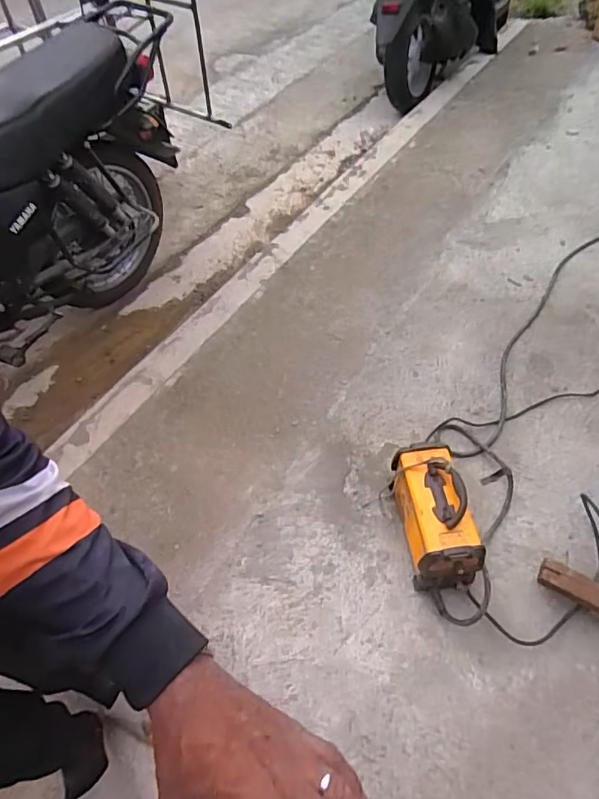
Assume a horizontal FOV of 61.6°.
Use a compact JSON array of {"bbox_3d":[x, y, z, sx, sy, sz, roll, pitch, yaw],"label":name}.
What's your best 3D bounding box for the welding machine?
[{"bbox_3d":[0.302,0.269,1.155,0.140,0.182,0.328,-9,55,-5],"label":"welding machine"}]

